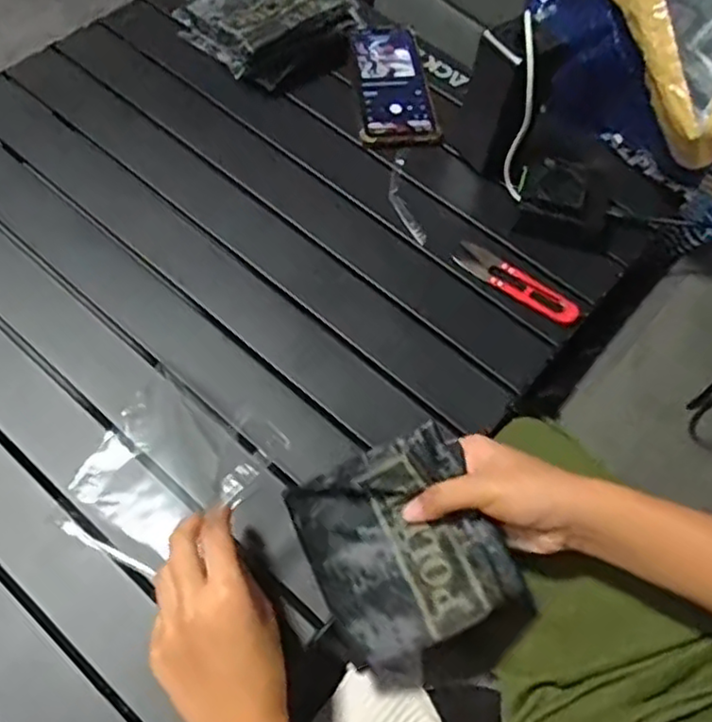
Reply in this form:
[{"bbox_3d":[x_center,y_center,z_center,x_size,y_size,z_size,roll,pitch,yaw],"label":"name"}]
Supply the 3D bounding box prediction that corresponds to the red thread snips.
[{"bbox_3d":[0.140,-0.068,0.586,0.118,0.007,0.030,36,65,14],"label":"red thread snips"}]

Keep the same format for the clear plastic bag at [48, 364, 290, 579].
[{"bbox_3d":[-0.135,0.079,0.483,0.117,0.021,0.135,25,63,9],"label":"clear plastic bag"}]

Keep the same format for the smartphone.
[{"bbox_3d":[0.040,-0.282,0.688,0.078,0.017,0.167,-1,62,-5],"label":"smartphone"}]

